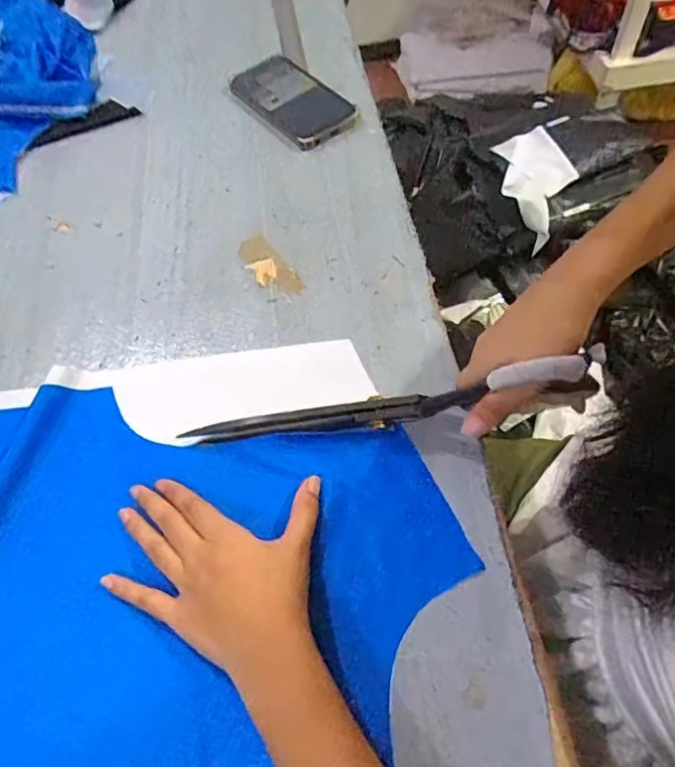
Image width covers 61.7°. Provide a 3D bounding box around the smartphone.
[{"bbox_3d":[-0.055,-0.337,0.666,0.085,0.017,0.180,-32,60,-15],"label":"smartphone"}]

